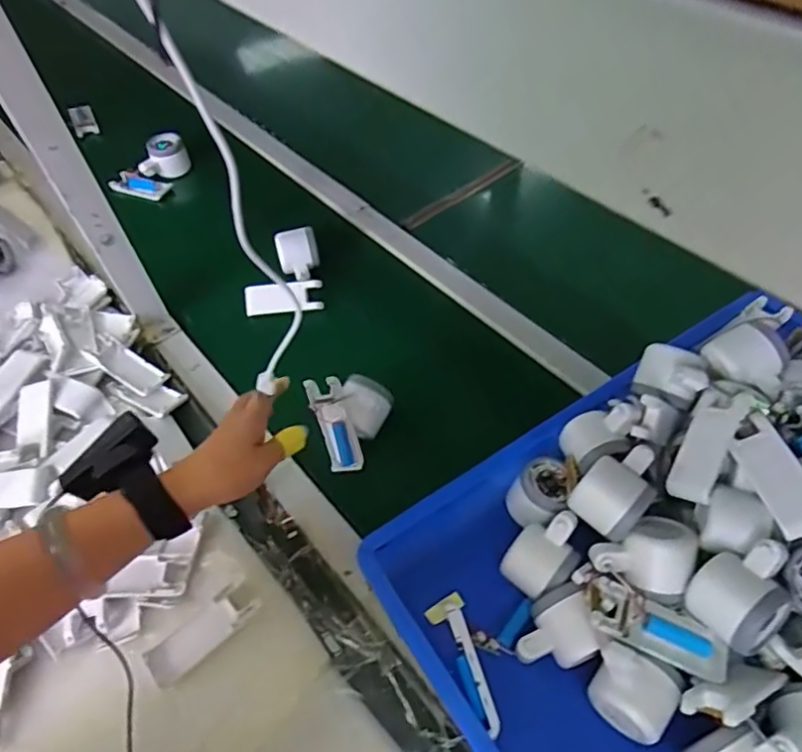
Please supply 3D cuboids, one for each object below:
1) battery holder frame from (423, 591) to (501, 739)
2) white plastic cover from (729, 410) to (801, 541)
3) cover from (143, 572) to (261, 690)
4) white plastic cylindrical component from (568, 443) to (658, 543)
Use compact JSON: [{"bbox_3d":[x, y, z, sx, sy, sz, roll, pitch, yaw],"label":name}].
[{"bbox_3d":[0.052,0.233,0.482,0.032,0.023,0.118,-15,35,-8],"label":"battery holder frame"},{"bbox_3d":[0.303,0.079,0.469,0.039,0.008,0.099,-28,54,16],"label":"white plastic cover"},{"bbox_3d":[-0.177,0.229,0.522,0.101,0.015,0.039,-37,60,-23],"label":"cover"},{"bbox_3d":[0.189,0.102,0.509,0.080,0.054,0.057,-38,60,-23],"label":"white plastic cylindrical component"}]

